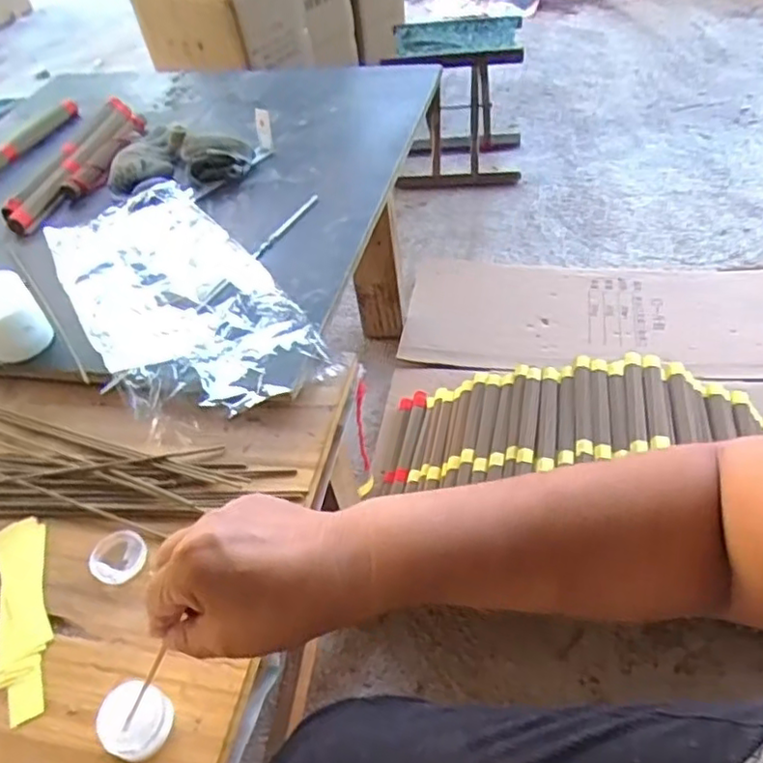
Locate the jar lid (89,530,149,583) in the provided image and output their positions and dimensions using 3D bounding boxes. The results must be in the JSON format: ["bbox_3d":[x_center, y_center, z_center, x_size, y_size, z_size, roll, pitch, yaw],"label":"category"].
[{"bbox_3d":[-0.186,0.122,0.456,0.037,0.007,0.041,-18,46,-8],"label":"jar lid"}]

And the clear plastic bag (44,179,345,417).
[{"bbox_3d":[-0.214,-0.096,0.649,0.178,0.034,0.399,-27,48,-17],"label":"clear plastic bag"}]

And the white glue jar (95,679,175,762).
[{"bbox_3d":[-0.141,0.195,0.371,0.036,0.025,0.038,-5,45,5],"label":"white glue jar"}]

